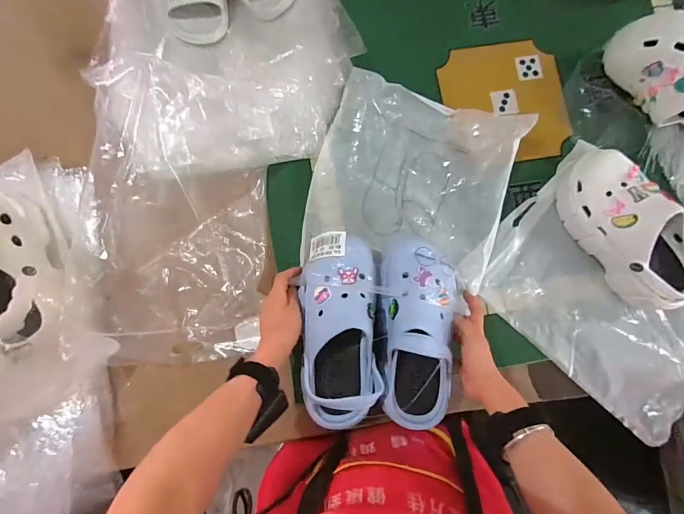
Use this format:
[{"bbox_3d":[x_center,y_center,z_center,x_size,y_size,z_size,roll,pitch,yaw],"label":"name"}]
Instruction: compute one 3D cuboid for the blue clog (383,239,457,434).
[{"bbox_3d":[0.109,0.100,0.493,0.101,0.097,0.253,-1,89,-1],"label":"blue clog"}]

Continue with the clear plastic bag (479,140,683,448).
[{"bbox_3d":[0.451,0.052,0.586,0.400,0.020,0.320,41,85,4],"label":"clear plastic bag"}]

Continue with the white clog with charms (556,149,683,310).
[{"bbox_3d":[0.441,-0.040,0.546,0.105,0.101,0.263,-30,84,-4],"label":"white clog with charms"}]

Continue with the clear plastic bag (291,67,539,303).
[{"bbox_3d":[0.106,-0.106,0.545,0.295,0.098,0.343,14,83,1],"label":"clear plastic bag"}]

